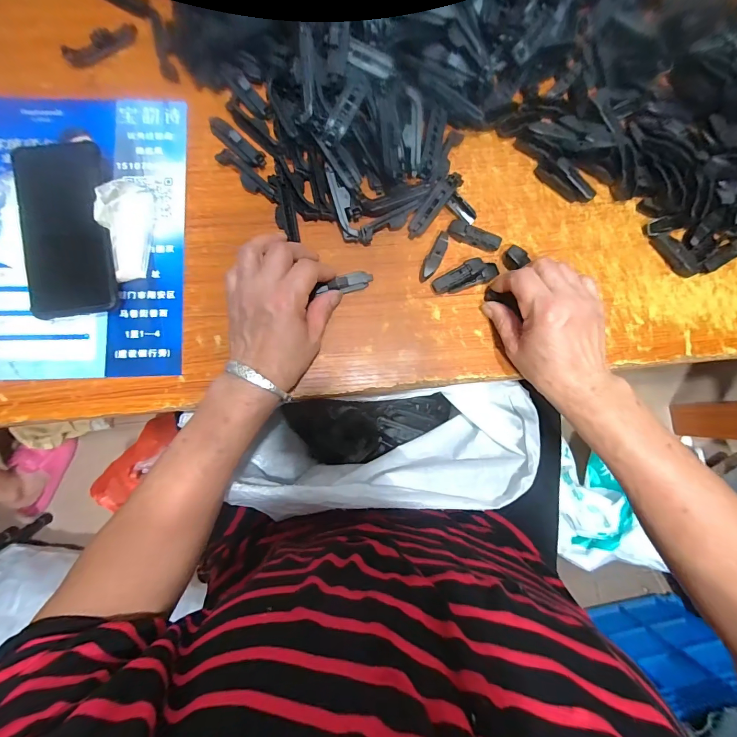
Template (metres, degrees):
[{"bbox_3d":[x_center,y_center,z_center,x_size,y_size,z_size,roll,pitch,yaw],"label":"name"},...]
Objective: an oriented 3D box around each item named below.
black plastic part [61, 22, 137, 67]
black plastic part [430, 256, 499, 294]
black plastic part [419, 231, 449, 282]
[{"bbox_3d":[-0.275,-0.334,0.379,0.075,0.010,0.026,-33,85,-6],"label":"black plastic part"},{"bbox_3d":[0.096,-0.092,0.367,0.067,0.019,0.023,-19,84,-4],"label":"black plastic part"},{"bbox_3d":[0.066,-0.111,0.372,0.016,0.013,0.050,32,83,2],"label":"black plastic part"}]

